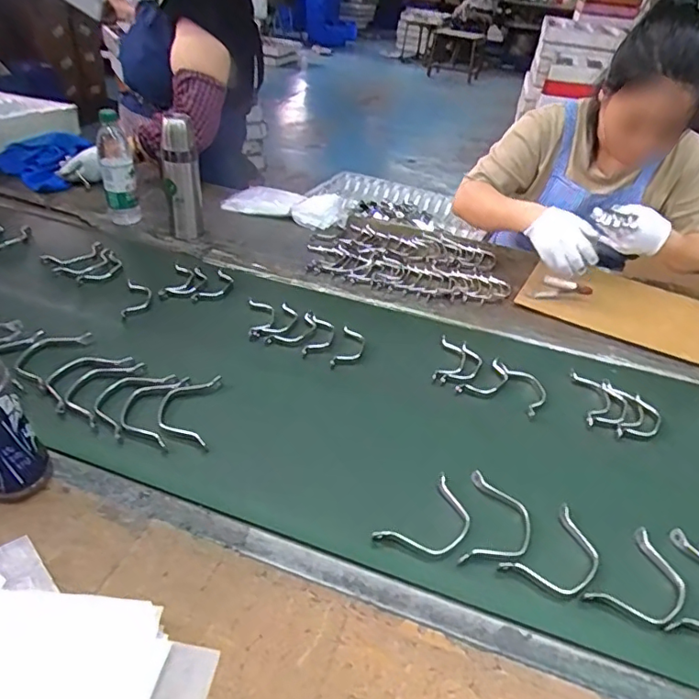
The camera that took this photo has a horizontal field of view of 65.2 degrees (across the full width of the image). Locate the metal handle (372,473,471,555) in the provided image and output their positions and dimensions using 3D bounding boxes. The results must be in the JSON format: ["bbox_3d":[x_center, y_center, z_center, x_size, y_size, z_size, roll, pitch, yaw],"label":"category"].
[{"bbox_3d":[0.093,0.200,0.624,0.119,0.014,0.069,-28,48,-34],"label":"metal handle"}]

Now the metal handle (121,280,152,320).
[{"bbox_3d":[-0.376,-0.090,0.977,0.047,0.021,0.099,-4,38,-10],"label":"metal handle"}]

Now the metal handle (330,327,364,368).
[{"bbox_3d":[0.000,0.001,0.875,0.042,0.019,0.089,11,38,10],"label":"metal handle"}]

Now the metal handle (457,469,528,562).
[{"bbox_3d":[0.170,0.200,0.634,0.069,0.010,0.124,12,39,11],"label":"metal handle"}]

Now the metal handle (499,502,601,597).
[{"bbox_3d":[0.232,0.231,0.605,0.125,0.008,0.072,-24,46,-31],"label":"metal handle"}]

